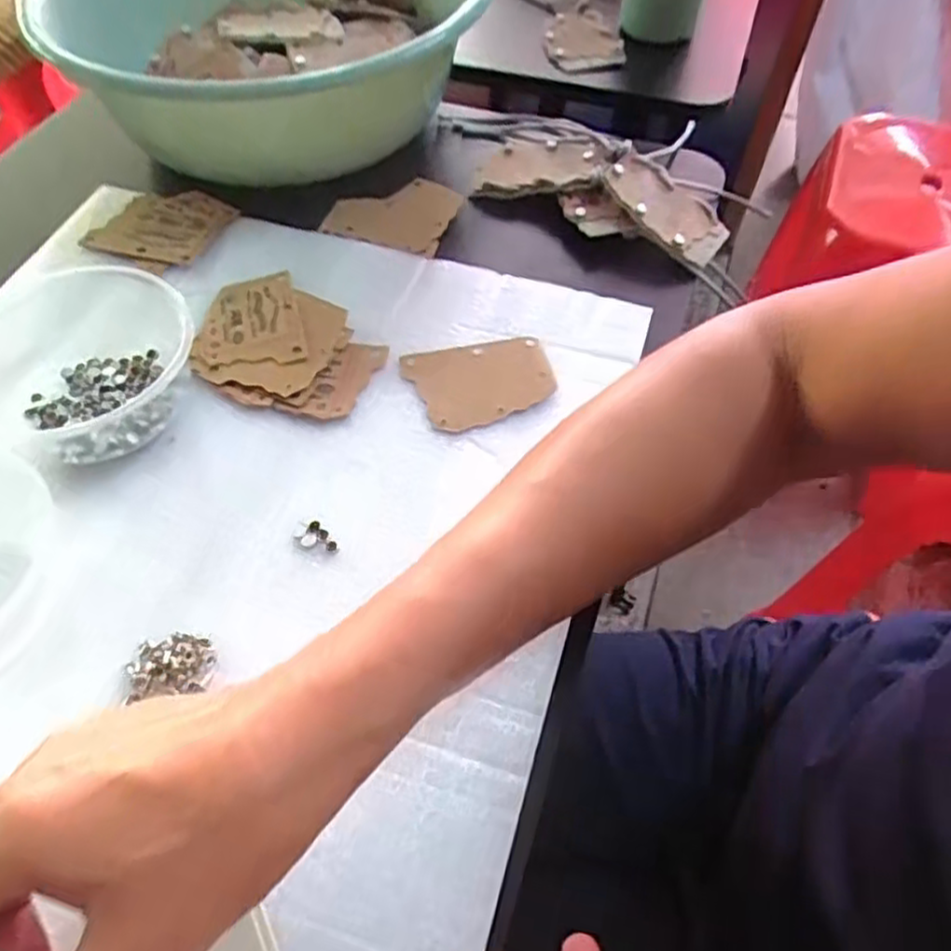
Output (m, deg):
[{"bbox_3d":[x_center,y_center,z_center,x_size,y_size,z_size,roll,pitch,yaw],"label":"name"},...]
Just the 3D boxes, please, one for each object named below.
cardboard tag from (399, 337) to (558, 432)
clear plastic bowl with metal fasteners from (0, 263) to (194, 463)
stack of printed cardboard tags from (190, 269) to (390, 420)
[{"bbox_3d":[0.003,-0.051,0.393,0.075,0.006,0.055,-15,60,-9],"label":"cardboard tag"},{"bbox_3d":[-0.209,-0.063,0.381,0.116,0.030,0.109,0,55,0],"label":"clear plastic bowl with metal fasteners"},{"bbox_3d":[-0.108,-0.072,0.403,0.117,0.010,0.082,35,62,22],"label":"stack of printed cardboard tags"}]

